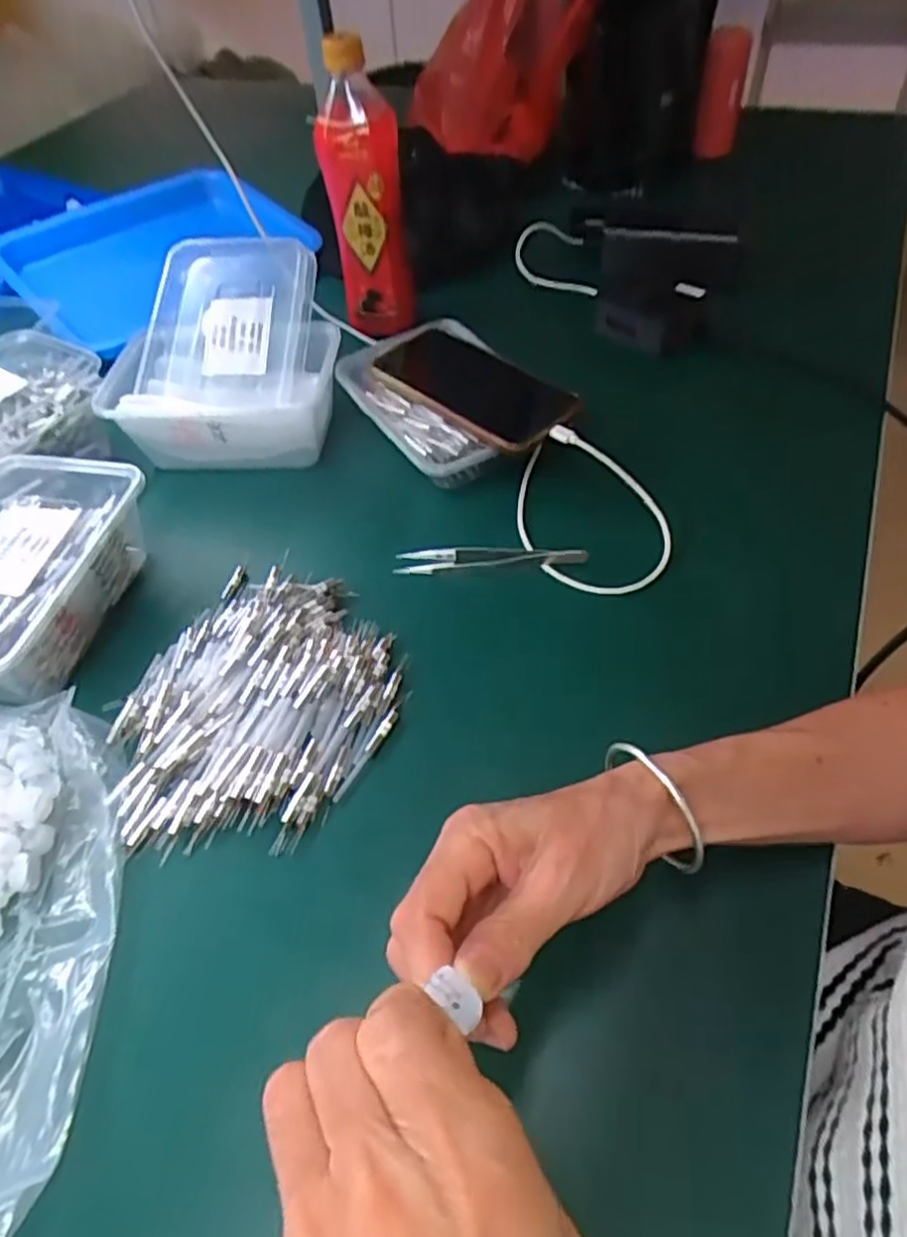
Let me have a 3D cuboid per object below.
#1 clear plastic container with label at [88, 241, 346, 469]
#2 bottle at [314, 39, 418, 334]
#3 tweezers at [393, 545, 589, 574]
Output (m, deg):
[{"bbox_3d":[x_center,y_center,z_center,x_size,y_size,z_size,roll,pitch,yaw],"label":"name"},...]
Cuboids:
[{"bbox_3d":[-0.176,-0.215,0.578,0.167,0.087,0.193,-1,52,3],"label":"clear plastic container with label"},{"bbox_3d":[-0.072,-0.345,0.597,0.063,0.214,0.059,-8,52,-2],"label":"bottle"},{"bbox_3d":[0.024,-0.040,0.473,0.124,0.013,0.016,2,52,5],"label":"tweezers"}]

